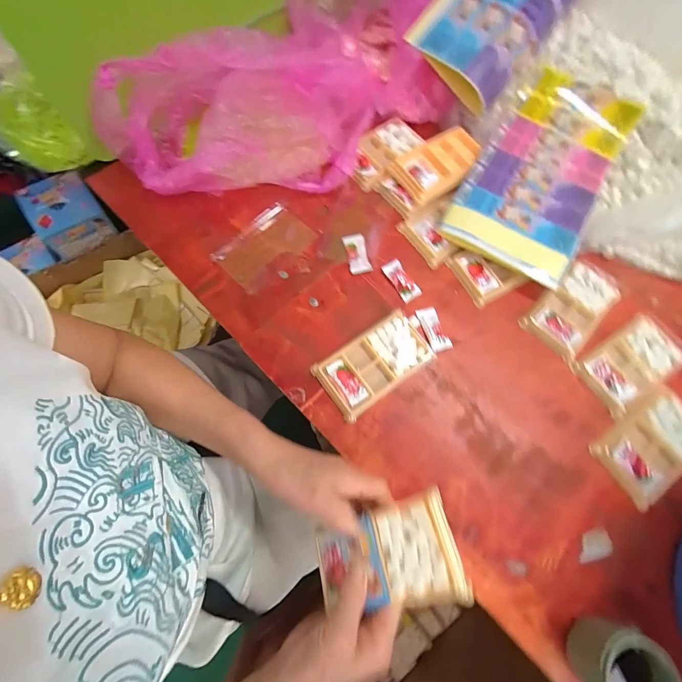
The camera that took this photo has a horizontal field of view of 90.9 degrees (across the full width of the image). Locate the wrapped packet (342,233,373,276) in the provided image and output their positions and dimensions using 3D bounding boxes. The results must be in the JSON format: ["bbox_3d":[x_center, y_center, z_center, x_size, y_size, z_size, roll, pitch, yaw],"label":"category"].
[{"bbox_3d":[0.022,-0.122,0.467,0.030,0.008,0.061,-11,72,-7],"label":"wrapped packet"}]

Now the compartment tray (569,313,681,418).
[{"bbox_3d":[0.377,0.027,0.436,0.140,0.016,0.077,-30,75,-12],"label":"compartment tray"}]

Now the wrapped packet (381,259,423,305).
[{"bbox_3d":[0.082,-0.082,0.457,0.027,0.004,0.062,-30,75,-12],"label":"wrapped packet"}]

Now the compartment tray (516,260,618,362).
[{"bbox_3d":[0.313,-0.046,0.450,0.077,0.022,0.128,42,74,11],"label":"compartment tray"}]

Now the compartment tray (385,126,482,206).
[{"bbox_3d":[0.147,-0.266,0.506,0.131,0.030,0.090,-30,75,-12],"label":"compartment tray"}]

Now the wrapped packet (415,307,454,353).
[{"bbox_3d":[0.121,-0.015,0.435,0.027,0.004,0.061,-17,72,-9],"label":"wrapped packet"}]

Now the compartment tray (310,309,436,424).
[{"bbox_3d":[0.041,0.027,0.414,0.135,0.013,0.077,-34,76,-13],"label":"compartment tray"}]

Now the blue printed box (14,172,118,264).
[{"bbox_3d":[-0.672,-0.318,0.841,0.158,0.103,0.166,-32,75,-13],"label":"blue printed box"}]

